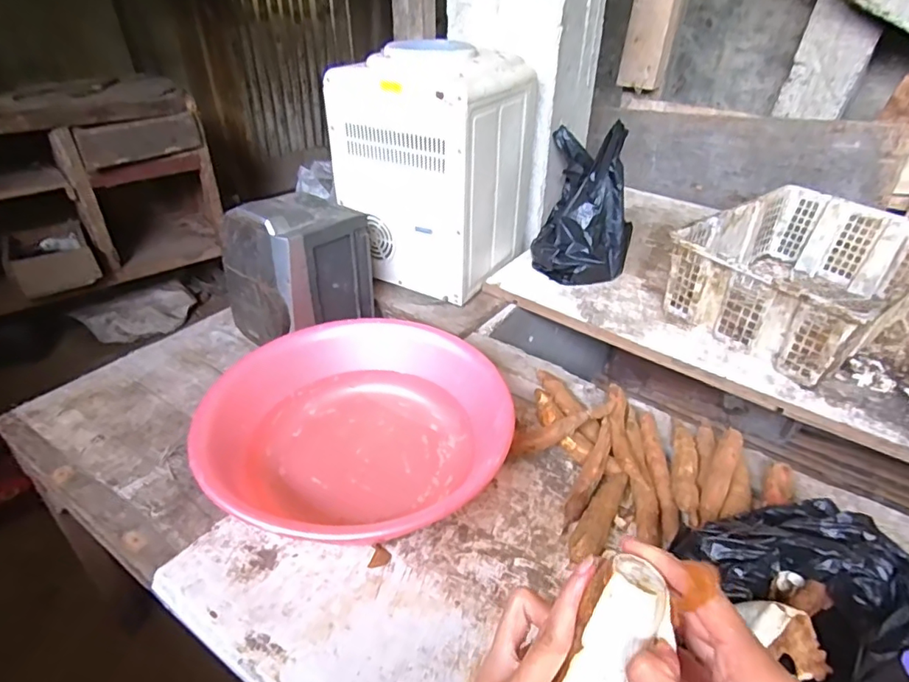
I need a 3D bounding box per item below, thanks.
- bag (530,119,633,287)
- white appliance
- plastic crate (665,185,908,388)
[{"bbox_3d":[0.282,-0.283,1.122,0.200,0.255,0.232,10,37,13],"label":"bag"},{"bbox_3d":[-0.020,-0.370,1.103,0.301,0.410,0.347,24,42,29],"label":"white appliance"},{"bbox_3d":[0.676,-0.135,1.014,0.463,0.158,0.329,-24,42,-28],"label":"plastic crate"}]

